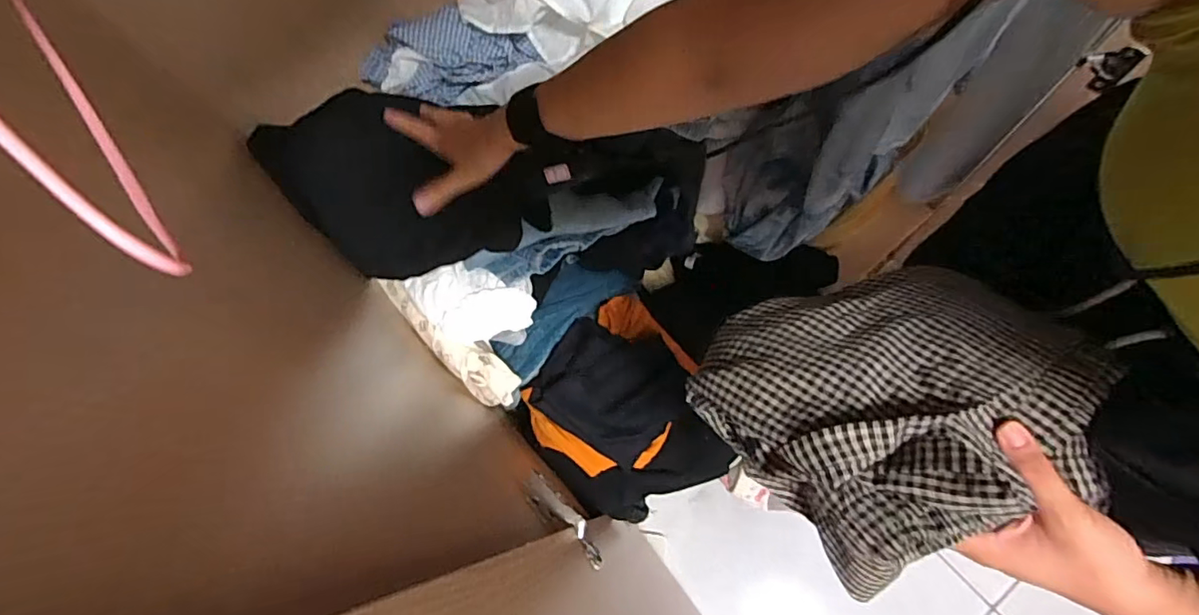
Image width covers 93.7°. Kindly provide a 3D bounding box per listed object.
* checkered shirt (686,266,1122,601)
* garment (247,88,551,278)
[{"bbox_3d":[0.211,0.056,0.396,0.251,0.090,0.204,-18,35,-7],"label":"checkered shirt"},{"bbox_3d":[-0.214,-0.151,0.641,0.290,0.054,0.211,-19,88,-11],"label":"garment"}]

